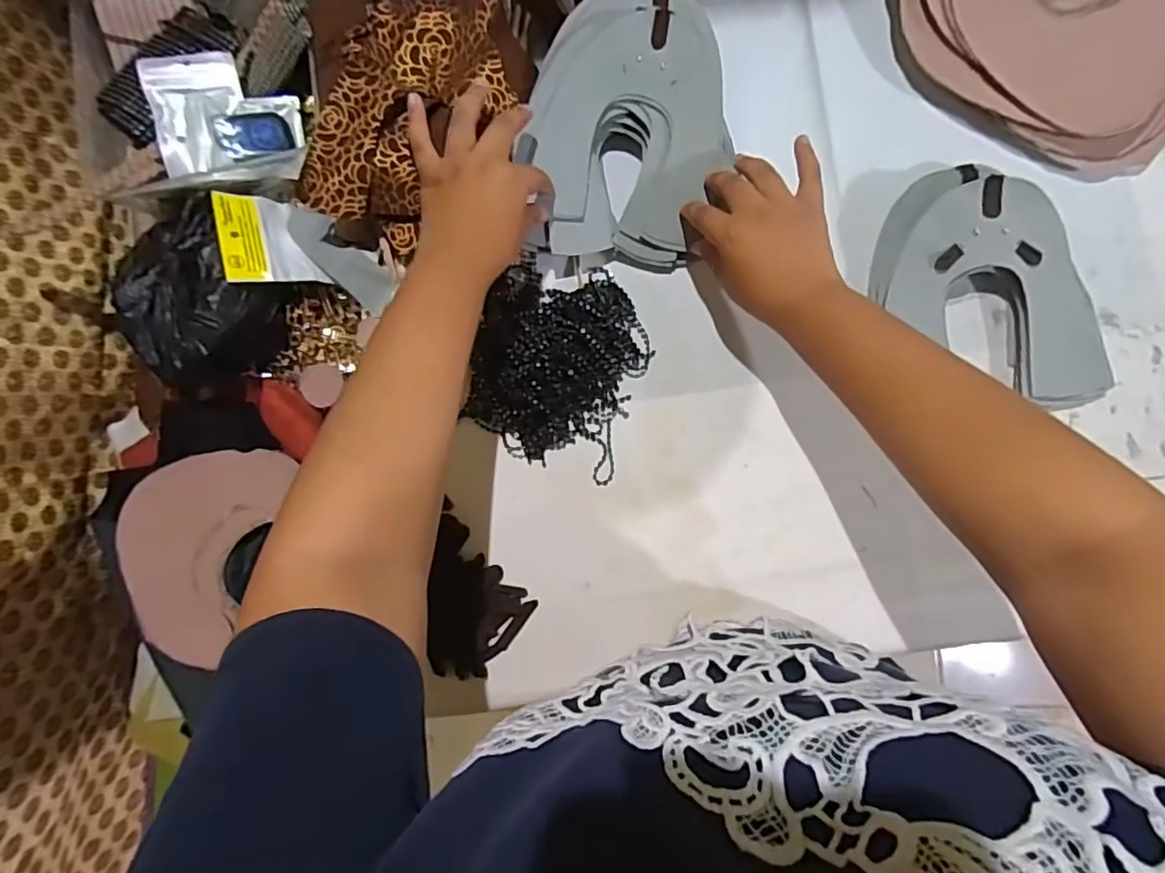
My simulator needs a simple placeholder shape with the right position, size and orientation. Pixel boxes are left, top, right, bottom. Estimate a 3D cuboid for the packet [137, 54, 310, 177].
[{"bbox_3d":[-0.290,-0.261,0.482,0.107,0.020,0.106,-7,85,-17],"label":"packet"}]

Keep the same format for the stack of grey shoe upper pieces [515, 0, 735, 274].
[{"bbox_3d":[0.039,-0.248,0.474,0.152,0.049,0.208,12,85,6],"label":"stack of grey shoe upper pieces"}]

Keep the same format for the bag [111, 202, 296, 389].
[{"bbox_3d":[-0.295,-0.110,0.468,0.108,0.064,0.135,2,84,5],"label":"bag"}]

